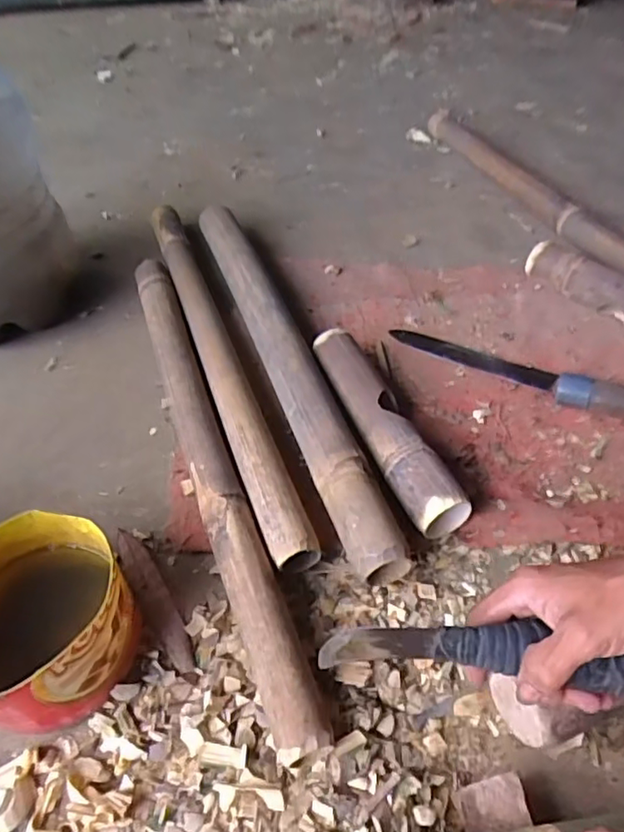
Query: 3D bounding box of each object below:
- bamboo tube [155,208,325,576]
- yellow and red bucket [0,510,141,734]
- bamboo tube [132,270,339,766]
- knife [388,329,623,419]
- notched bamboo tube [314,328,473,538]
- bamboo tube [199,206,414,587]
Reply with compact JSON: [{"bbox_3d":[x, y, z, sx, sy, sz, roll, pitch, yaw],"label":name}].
[{"bbox_3d":[-0.119,-0.091,0.742,0.054,0.056,0.649,-17,51,-12],"label":"bamboo tube"},{"bbox_3d":[-0.232,0.174,0.494,0.153,0.095,0.149,-1,50,1],"label":"yellow and red bucket"},{"bbox_3d":[-0.117,0.026,0.646,0.052,0.051,0.653,-17,51,-12],"label":"bamboo tube"},{"bbox_3d":[0.247,-0.062,0.717,0.328,0.037,0.055,22,54,20],"label":"knife"},{"bbox_3d":[0.074,0.009,0.644,0.058,0.060,0.274,-20,52,-14],"label":"notched bamboo tube"},{"bbox_3d":[-0.042,-0.089,0.734,0.061,0.065,0.658,-16,51,-11],"label":"bamboo tube"}]

